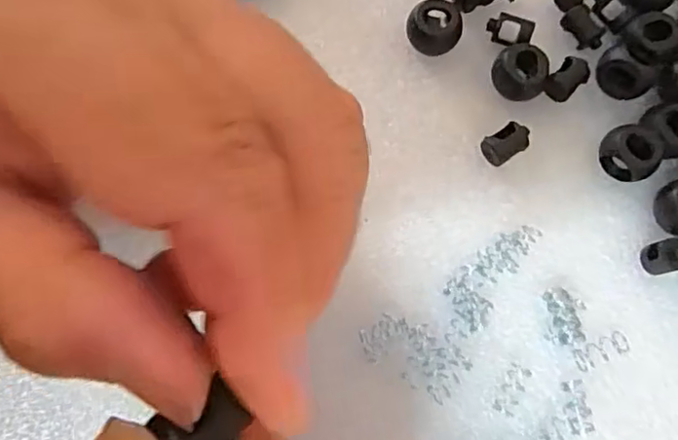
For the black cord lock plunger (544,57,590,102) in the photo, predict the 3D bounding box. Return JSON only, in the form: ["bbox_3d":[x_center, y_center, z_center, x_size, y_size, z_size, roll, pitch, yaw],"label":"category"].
[{"bbox_3d":[0.075,-0.046,0.196,0.015,0.008,0.009,-41,80,-8],"label":"black cord lock plunger"}]

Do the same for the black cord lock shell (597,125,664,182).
[{"bbox_3d":[0.092,-0.020,0.189,0.017,0.015,0.013,24,78,6],"label":"black cord lock shell"}]

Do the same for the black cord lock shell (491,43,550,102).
[{"bbox_3d":[0.059,-0.048,0.194,0.017,0.010,0.015,22,78,6],"label":"black cord lock shell"}]

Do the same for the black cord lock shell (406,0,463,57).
[{"bbox_3d":[0.032,-0.064,0.198,0.018,0.012,0.014,9,77,3],"label":"black cord lock shell"}]

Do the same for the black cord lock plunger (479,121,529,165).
[{"bbox_3d":[0.054,-0.024,0.191,0.015,0.008,0.010,-33,79,-7],"label":"black cord lock plunger"}]

